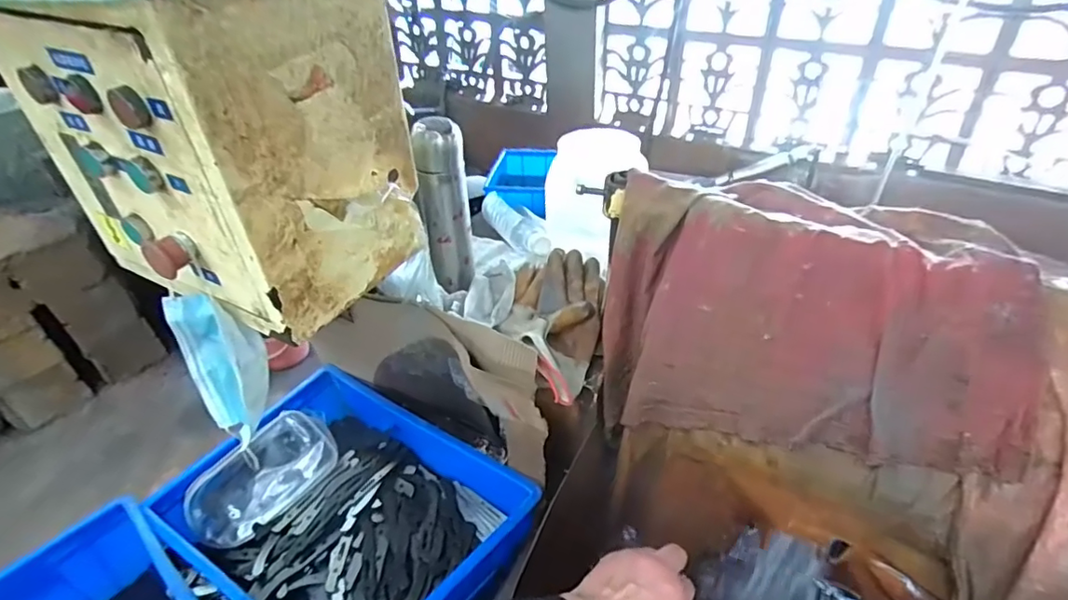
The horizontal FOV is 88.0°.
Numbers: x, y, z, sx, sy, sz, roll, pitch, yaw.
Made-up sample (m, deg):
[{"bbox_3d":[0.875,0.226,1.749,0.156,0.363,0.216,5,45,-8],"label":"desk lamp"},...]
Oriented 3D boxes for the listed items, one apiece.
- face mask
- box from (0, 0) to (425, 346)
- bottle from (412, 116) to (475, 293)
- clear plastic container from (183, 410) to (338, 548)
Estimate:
[{"bbox_3d":[-0.312,0.065,0.563,0.067,0.153,0.082,-30,45,-30],"label":"face mask"},{"bbox_3d":[-0.292,-0.154,0.525,0.296,0.282,0.212,17,42,24],"label":"box"},{"bbox_3d":[-0.113,-0.111,0.703,0.059,0.216,0.059,0,38,4],"label":"bottle"},{"bbox_3d":[-0.374,0.245,0.766,0.196,0.028,0.106,-38,87,-26],"label":"clear plastic container"}]

